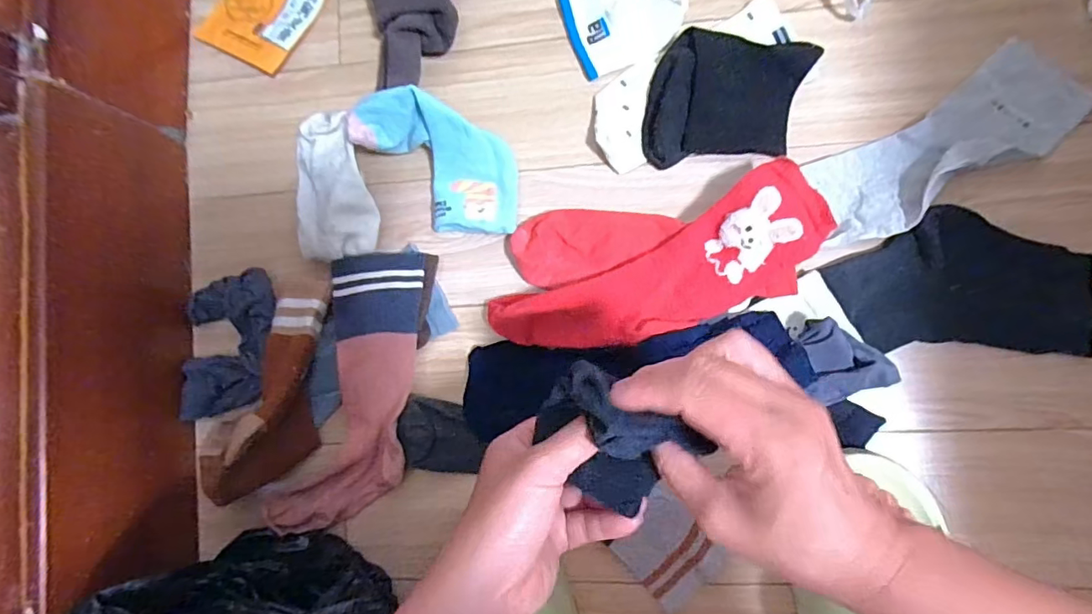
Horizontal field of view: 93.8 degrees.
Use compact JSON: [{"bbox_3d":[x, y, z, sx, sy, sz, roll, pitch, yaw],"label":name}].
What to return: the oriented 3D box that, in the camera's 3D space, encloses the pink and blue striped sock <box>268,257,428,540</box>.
[{"bbox_3d":[-0.167,0.080,0.464,0.101,0.037,0.260,13,88,8],"label":"pink and blue striped sock"}]

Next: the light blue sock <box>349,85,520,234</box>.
[{"bbox_3d":[-0.090,-0.131,0.454,0.163,0.065,0.097,41,92,8],"label":"light blue sock"}]

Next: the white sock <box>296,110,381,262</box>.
[{"bbox_3d":[-0.200,-0.114,0.477,0.080,0.042,0.139,-10,85,7],"label":"white sock"}]

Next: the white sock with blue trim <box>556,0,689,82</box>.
[{"bbox_3d":[0.069,-0.269,0.467,0.106,0.012,0.093,-30,83,5],"label":"white sock with blue trim"}]

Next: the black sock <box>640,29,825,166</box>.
[{"bbox_3d":[0.153,-0.174,0.442,0.124,0.029,0.108,12,88,8],"label":"black sock"}]

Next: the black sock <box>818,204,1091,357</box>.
[{"bbox_3d":[0.336,-0.022,0.417,0.191,0.011,0.113,0,86,7],"label":"black sock"}]

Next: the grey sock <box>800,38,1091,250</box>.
[{"bbox_3d":[0.325,-0.132,0.417,0.222,0.028,0.083,-31,83,4],"label":"grey sock"}]

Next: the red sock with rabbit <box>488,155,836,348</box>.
[{"bbox_3d":[0.089,-0.036,0.433,0.269,0.044,0.119,-10,85,7],"label":"red sock with rabbit"}]

